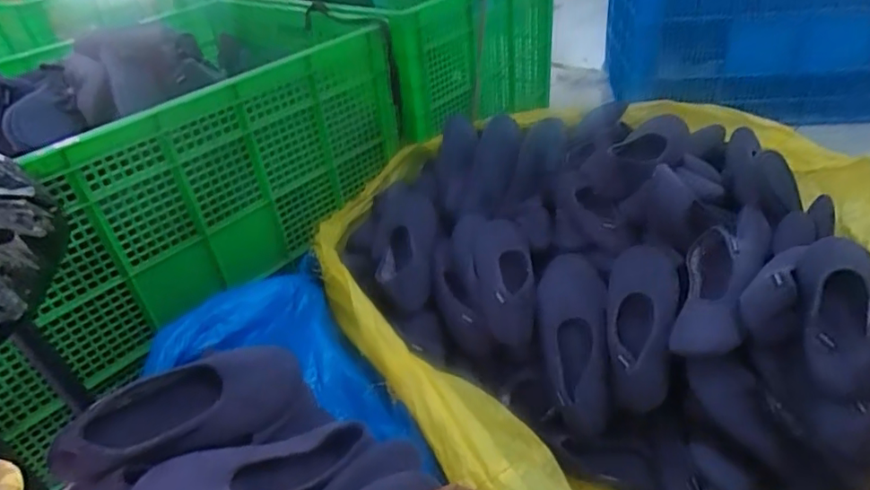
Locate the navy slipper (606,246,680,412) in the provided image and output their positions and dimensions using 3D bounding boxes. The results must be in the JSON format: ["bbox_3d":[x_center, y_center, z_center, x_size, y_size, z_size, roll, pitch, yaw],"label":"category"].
[{"bbox_3d":[0.320,0.118,0.860,0.103,0.067,0.262,5,70,16],"label":"navy slipper"}]

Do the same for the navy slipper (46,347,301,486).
[{"bbox_3d":[-0.272,0.181,0.609,0.247,0.069,0.100,-15,34,-34],"label":"navy slipper"}]

